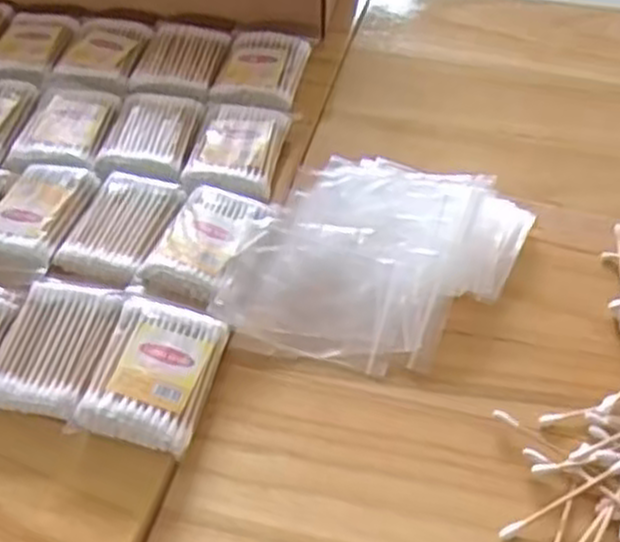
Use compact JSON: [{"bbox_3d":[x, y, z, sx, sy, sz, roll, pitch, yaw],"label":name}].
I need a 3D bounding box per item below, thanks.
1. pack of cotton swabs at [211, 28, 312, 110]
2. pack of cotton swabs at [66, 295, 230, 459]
[{"bbox_3d":[-0.034,-0.146,0.577,0.057,0.016,0.080,8,50,8],"label":"pack of cotton swabs"},{"bbox_3d":[-0.078,0.051,0.402,0.057,0.016,0.079,9,50,10],"label":"pack of cotton swabs"}]

